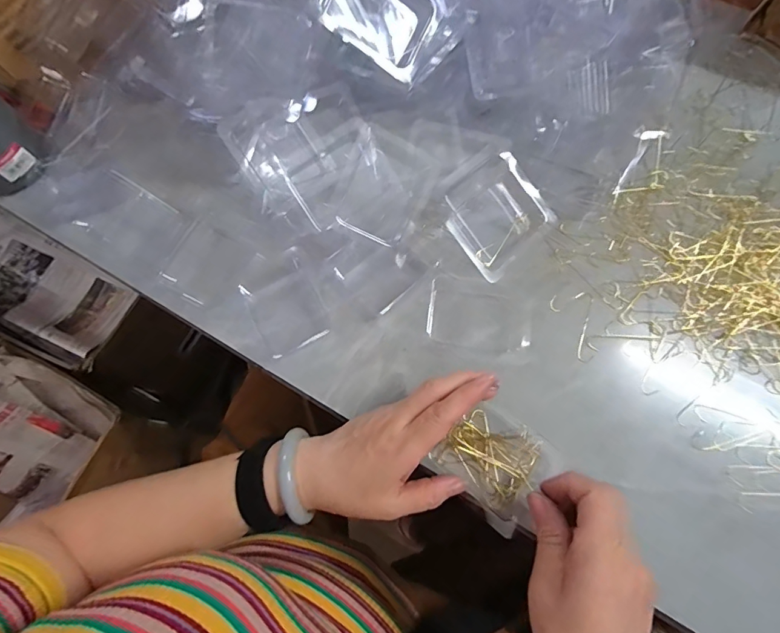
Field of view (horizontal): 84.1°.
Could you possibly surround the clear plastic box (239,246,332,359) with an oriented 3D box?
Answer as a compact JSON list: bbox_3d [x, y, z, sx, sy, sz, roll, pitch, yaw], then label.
[{"bbox_3d":[-0.093,-0.013,0.381,0.061,0.019,0.082,-27,73,-7],"label":"clear plastic box"}]

